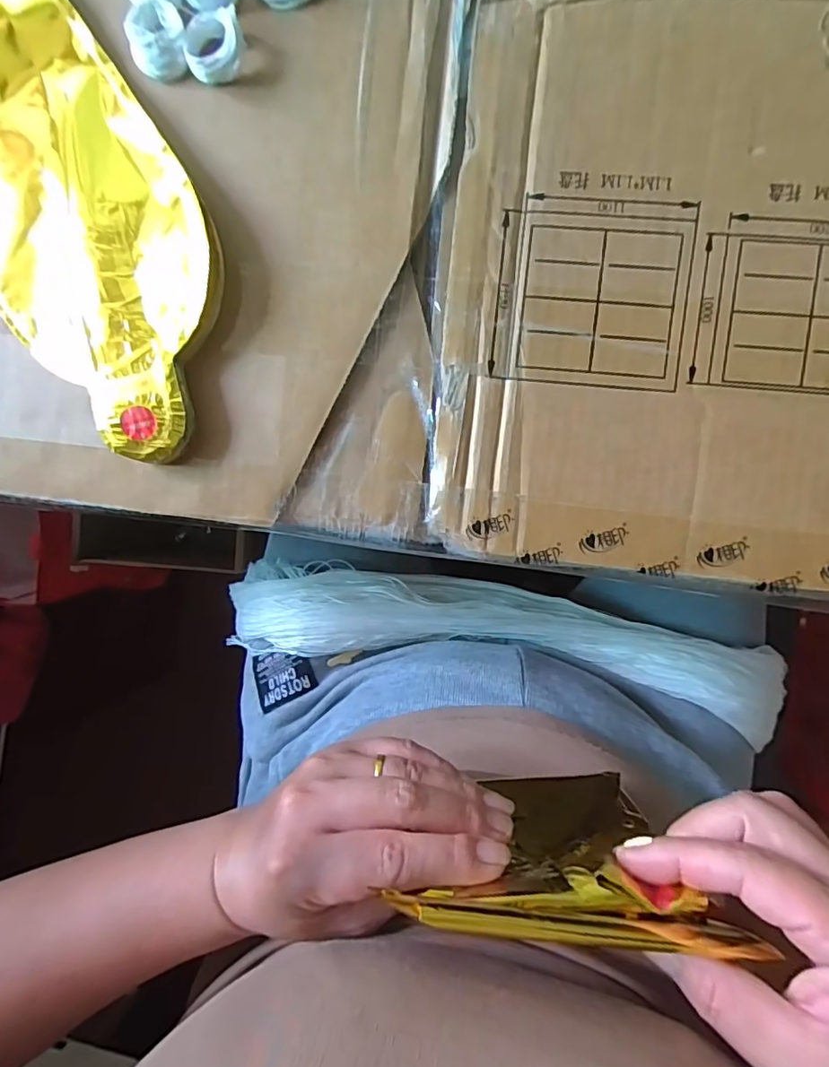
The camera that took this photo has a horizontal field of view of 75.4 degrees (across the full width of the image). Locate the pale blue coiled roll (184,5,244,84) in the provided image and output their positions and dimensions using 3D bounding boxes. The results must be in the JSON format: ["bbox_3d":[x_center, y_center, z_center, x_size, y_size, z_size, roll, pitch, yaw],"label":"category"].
[{"bbox_3d":[-0.091,-0.222,0.245,0.027,0.014,0.024,-14,90,6],"label":"pale blue coiled roll"}]

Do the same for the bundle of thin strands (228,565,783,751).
[{"bbox_3d":[0.074,0.087,0.413,0.439,0.075,0.078,10,92,5],"label":"bundle of thin strands"}]

